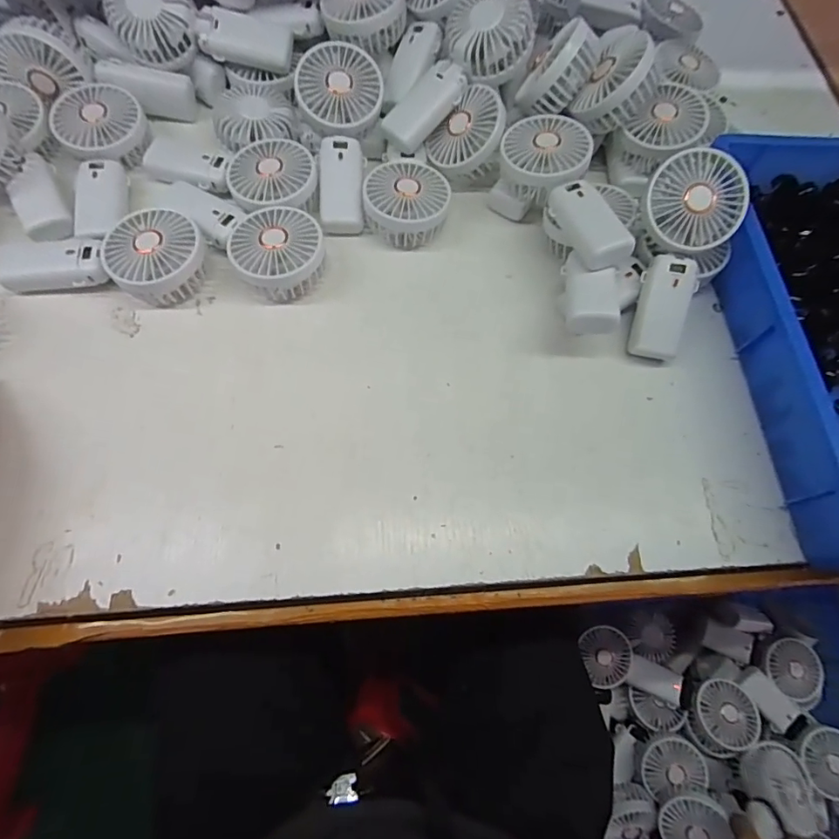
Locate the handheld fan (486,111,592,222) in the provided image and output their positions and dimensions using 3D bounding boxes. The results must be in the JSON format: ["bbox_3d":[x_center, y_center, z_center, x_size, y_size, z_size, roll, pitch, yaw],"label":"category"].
[{"bbox_3d":[0.123,-0.253,0.506,0.087,0.080,0.085,21,68,6],"label":"handheld fan"}]

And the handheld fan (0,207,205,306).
[{"bbox_3d":[-0.288,-0.147,0.453,0.179,0.051,0.083,2,67,-2],"label":"handheld fan"}]

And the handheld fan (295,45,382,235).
[{"bbox_3d":[-0.082,-0.286,0.509,0.085,0.045,0.189,-1,91,-4],"label":"handheld fan"}]

